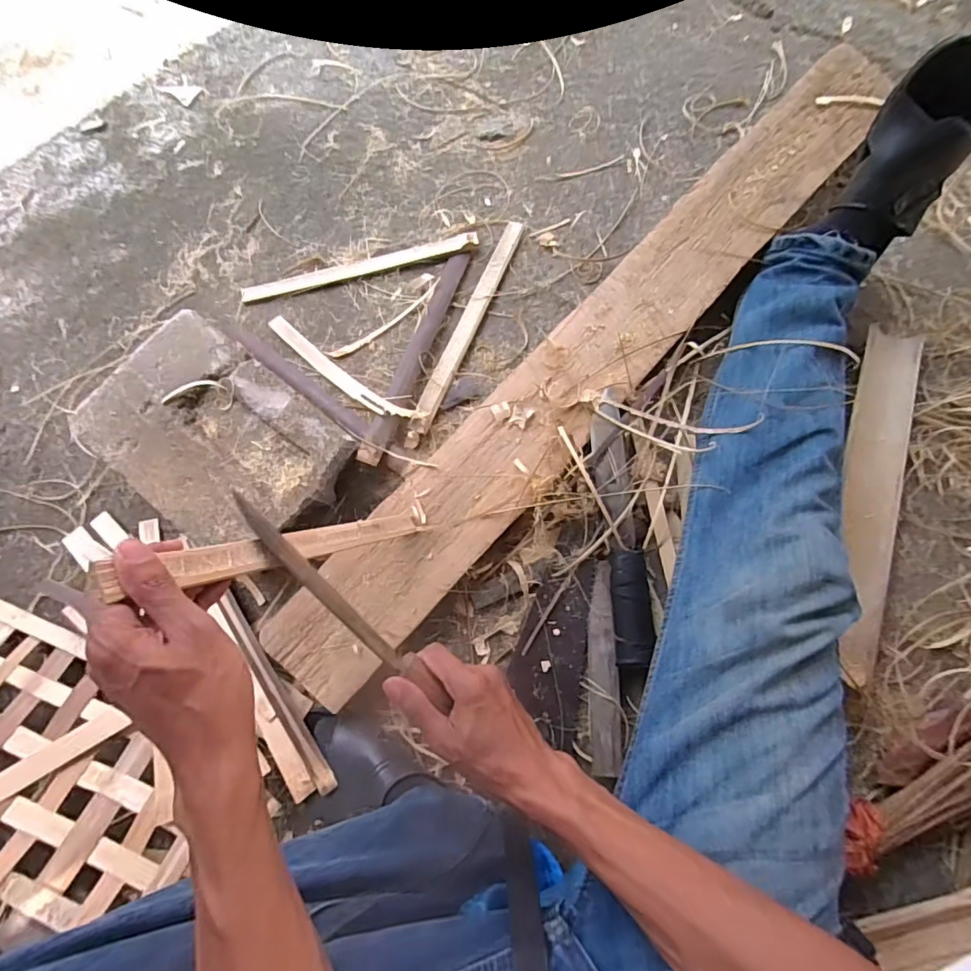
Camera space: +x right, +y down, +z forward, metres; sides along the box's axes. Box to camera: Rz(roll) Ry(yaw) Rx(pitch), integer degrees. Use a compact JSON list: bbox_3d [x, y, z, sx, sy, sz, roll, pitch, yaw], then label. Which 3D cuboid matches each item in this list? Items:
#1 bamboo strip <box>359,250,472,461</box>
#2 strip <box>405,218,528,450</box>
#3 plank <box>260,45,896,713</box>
[{"bbox_3d":[-0.093,-0.177,0.710,0.035,0.023,0.327,19,77,5],"label":"bamboo strip"},{"bbox_3d":[-0.025,-0.215,0.726,0.029,0.015,0.363,22,76,9],"label":"strip"},{"bbox_3d":[0.154,-0.178,0.658,0.137,0.037,1.082,42,80,11],"label":"plank"}]

